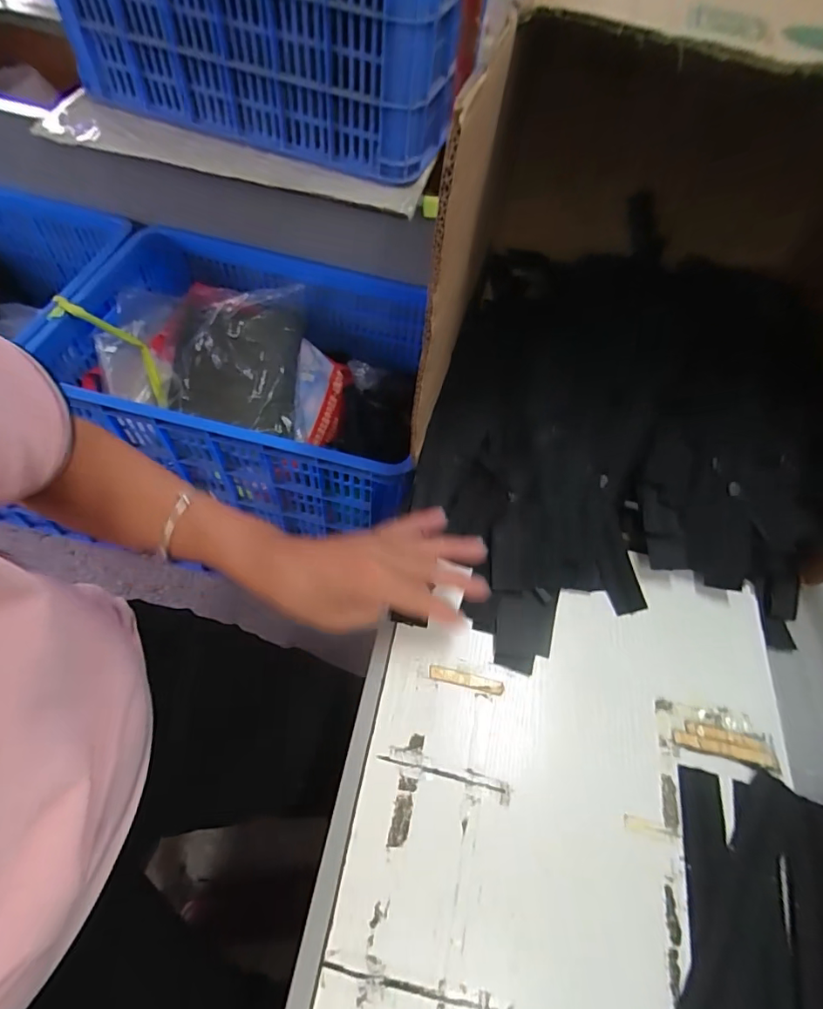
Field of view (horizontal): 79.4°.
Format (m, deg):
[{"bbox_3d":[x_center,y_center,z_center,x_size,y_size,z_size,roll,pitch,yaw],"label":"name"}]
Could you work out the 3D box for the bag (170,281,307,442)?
[{"bbox_3d":[-0.323,-0.268,0.880,0.238,0.111,0.278,5,58,-3],"label":"bag"}]

